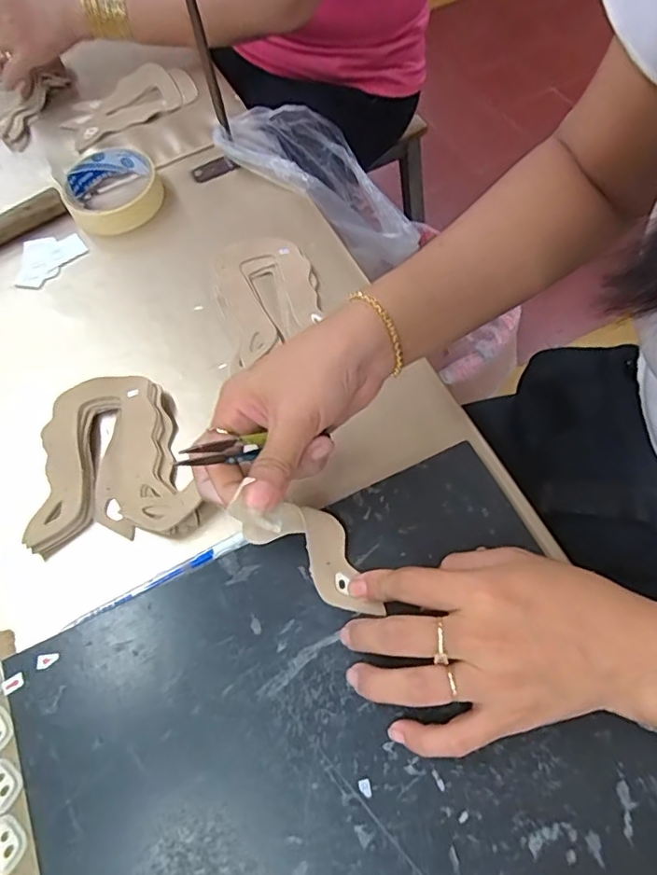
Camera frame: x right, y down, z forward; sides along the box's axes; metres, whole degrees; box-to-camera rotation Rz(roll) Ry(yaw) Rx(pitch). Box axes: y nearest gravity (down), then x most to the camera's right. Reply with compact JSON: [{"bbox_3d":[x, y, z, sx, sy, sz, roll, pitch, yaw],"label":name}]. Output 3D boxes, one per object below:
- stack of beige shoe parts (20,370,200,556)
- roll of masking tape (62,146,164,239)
[{"bbox_3d":[-0.146,0.014,0.393,0.106,0.017,0.123,-10,62,-2],"label":"stack of beige shoe parts"},{"bbox_3d":[-0.194,-0.224,0.517,0.082,0.026,0.087,-2,62,3],"label":"roll of masking tape"}]

